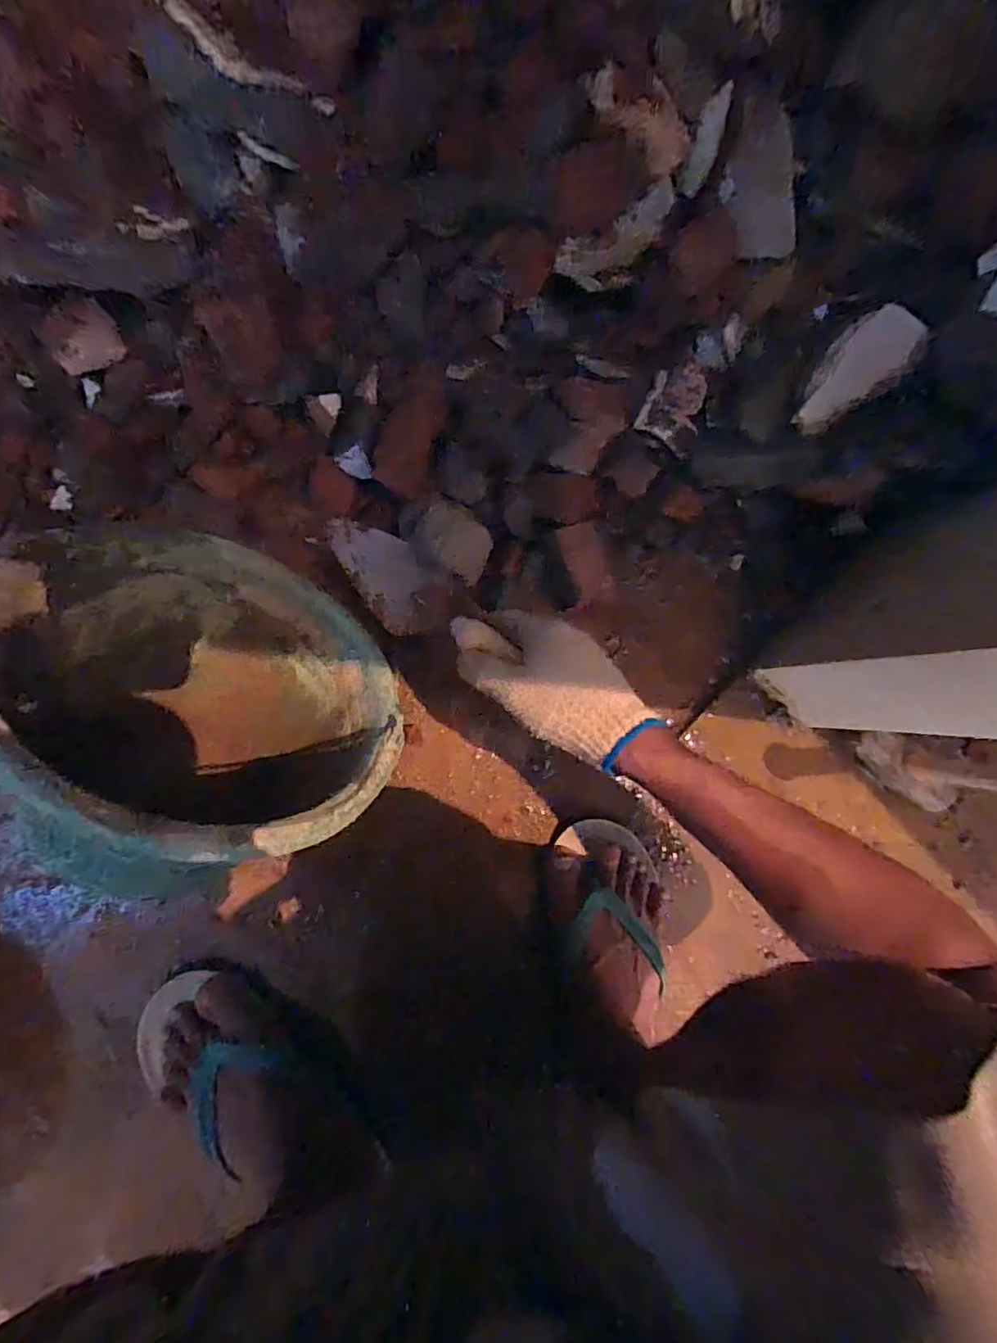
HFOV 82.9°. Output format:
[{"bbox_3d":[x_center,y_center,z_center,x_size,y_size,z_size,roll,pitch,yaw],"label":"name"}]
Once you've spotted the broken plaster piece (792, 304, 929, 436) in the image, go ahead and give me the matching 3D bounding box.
[{"bbox_3d":[0.303,-0.255,0.482,0.059,0.017,0.103,39,123,-17],"label":"broken plaster piece"}]

